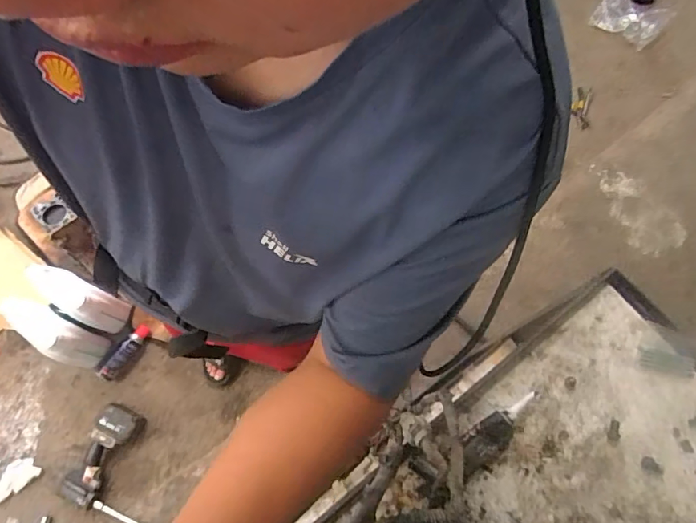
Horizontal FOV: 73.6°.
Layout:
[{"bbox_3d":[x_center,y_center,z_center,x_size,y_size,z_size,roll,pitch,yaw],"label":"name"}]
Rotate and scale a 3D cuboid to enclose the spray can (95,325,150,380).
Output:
[{"bbox_3d":[-0.708,0.289,1.471,0.067,0.062,0.203,33,74,9],"label":"spray can"}]

